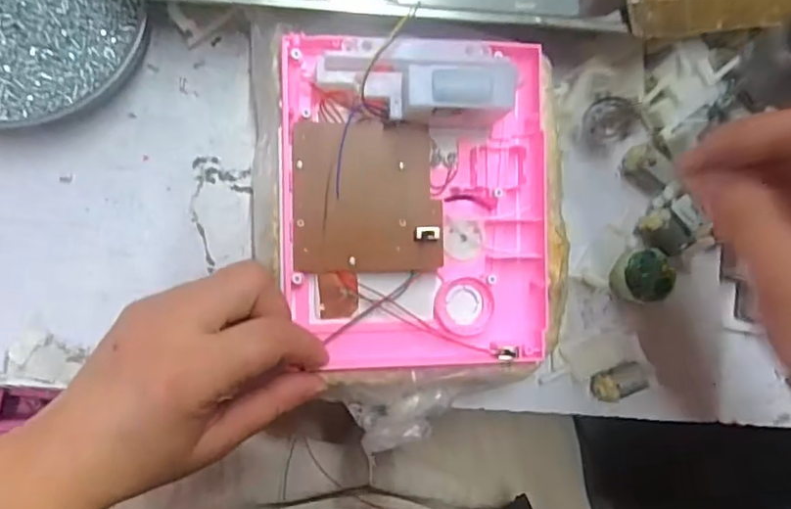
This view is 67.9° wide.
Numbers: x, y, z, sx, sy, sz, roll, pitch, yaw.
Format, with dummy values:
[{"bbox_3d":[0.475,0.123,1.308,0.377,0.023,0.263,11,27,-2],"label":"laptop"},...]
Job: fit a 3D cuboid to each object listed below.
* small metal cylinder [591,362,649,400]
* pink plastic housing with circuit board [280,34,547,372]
[{"bbox_3d":[0.132,0.073,0.343,0.030,0.018,0.017,-17,93,-8],"label":"small metal cylinder"},{"bbox_3d":[0.013,-0.023,0.287,0.132,0.042,0.160,-1,91,-9],"label":"pink plastic housing with circuit board"}]

